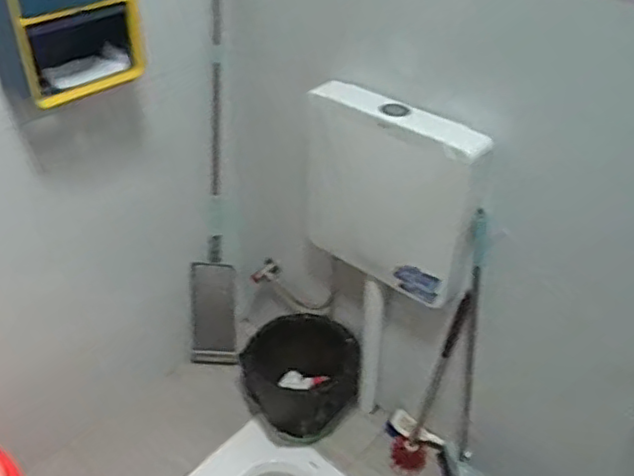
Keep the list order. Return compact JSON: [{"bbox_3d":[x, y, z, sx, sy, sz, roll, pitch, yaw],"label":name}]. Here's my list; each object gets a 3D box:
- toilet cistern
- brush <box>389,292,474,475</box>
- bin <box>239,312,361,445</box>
[{"bbox_3d":[0.148,-0.083,1.367,0.396,0.396,0.115,27,49,26],"label":"toilet cistern"},{"bbox_3d":[0.254,0.353,1.512,0.099,0.511,0.162,21,46,21],"label":"brush"},{"bbox_3d":[-0.052,0.363,1.685,0.310,0.216,0.275,10,43,11],"label":"bin"}]

